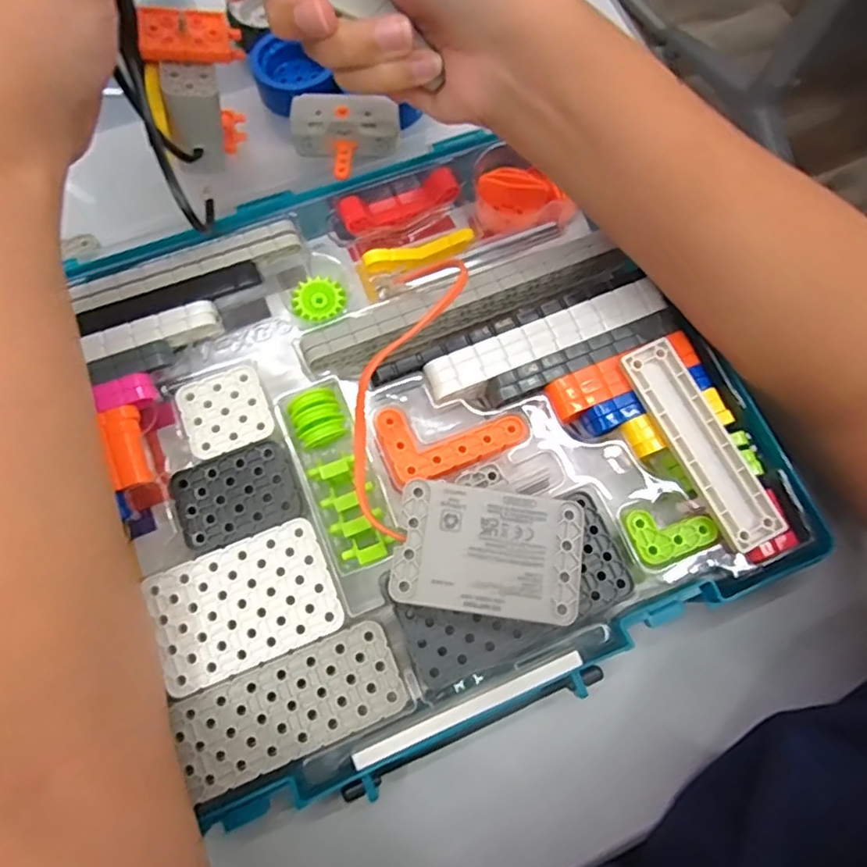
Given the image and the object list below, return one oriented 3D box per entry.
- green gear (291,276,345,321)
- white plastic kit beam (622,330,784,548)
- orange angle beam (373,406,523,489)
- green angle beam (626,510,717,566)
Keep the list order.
[{"bbox_3d":[-0.057,-0.067,0.305,0.024,0.005,0.021,-16,75,-7],"label":"green gear"},{"bbox_3d":[0.121,0.004,0.281,0.025,0.009,0.101,-26,76,-9],"label":"white plastic kit beam"},{"bbox_3d":[0.008,-0.002,0.285,0.065,0.004,0.037,-20,75,-8],"label":"orange angle beam"},{"bbox_3d":[0.107,0.043,0.275,0.035,0.004,0.025,-21,76,-8],"label":"green angle beam"}]

